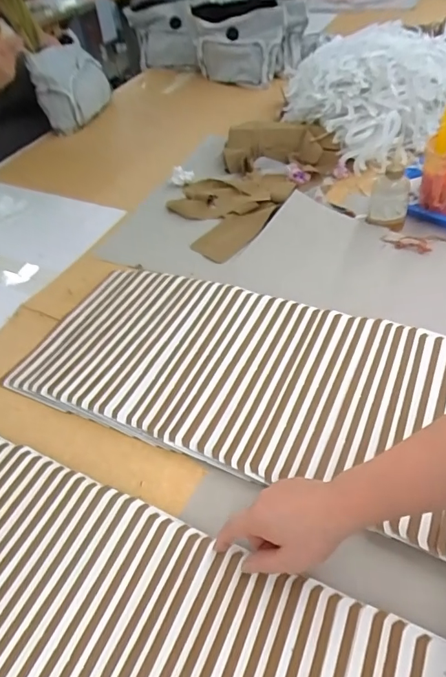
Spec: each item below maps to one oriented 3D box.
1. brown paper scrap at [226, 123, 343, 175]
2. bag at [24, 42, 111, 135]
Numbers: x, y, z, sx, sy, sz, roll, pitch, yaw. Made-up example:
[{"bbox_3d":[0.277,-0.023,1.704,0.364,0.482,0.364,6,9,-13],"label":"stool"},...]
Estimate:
[{"bbox_3d":[0.123,-0.421,0.985,0.244,0.066,0.111,1,48,7],"label":"brown paper scrap"},{"bbox_3d":[-0.389,-0.664,1.151,0.081,0.178,0.233,8,49,13],"label":"bag"}]

